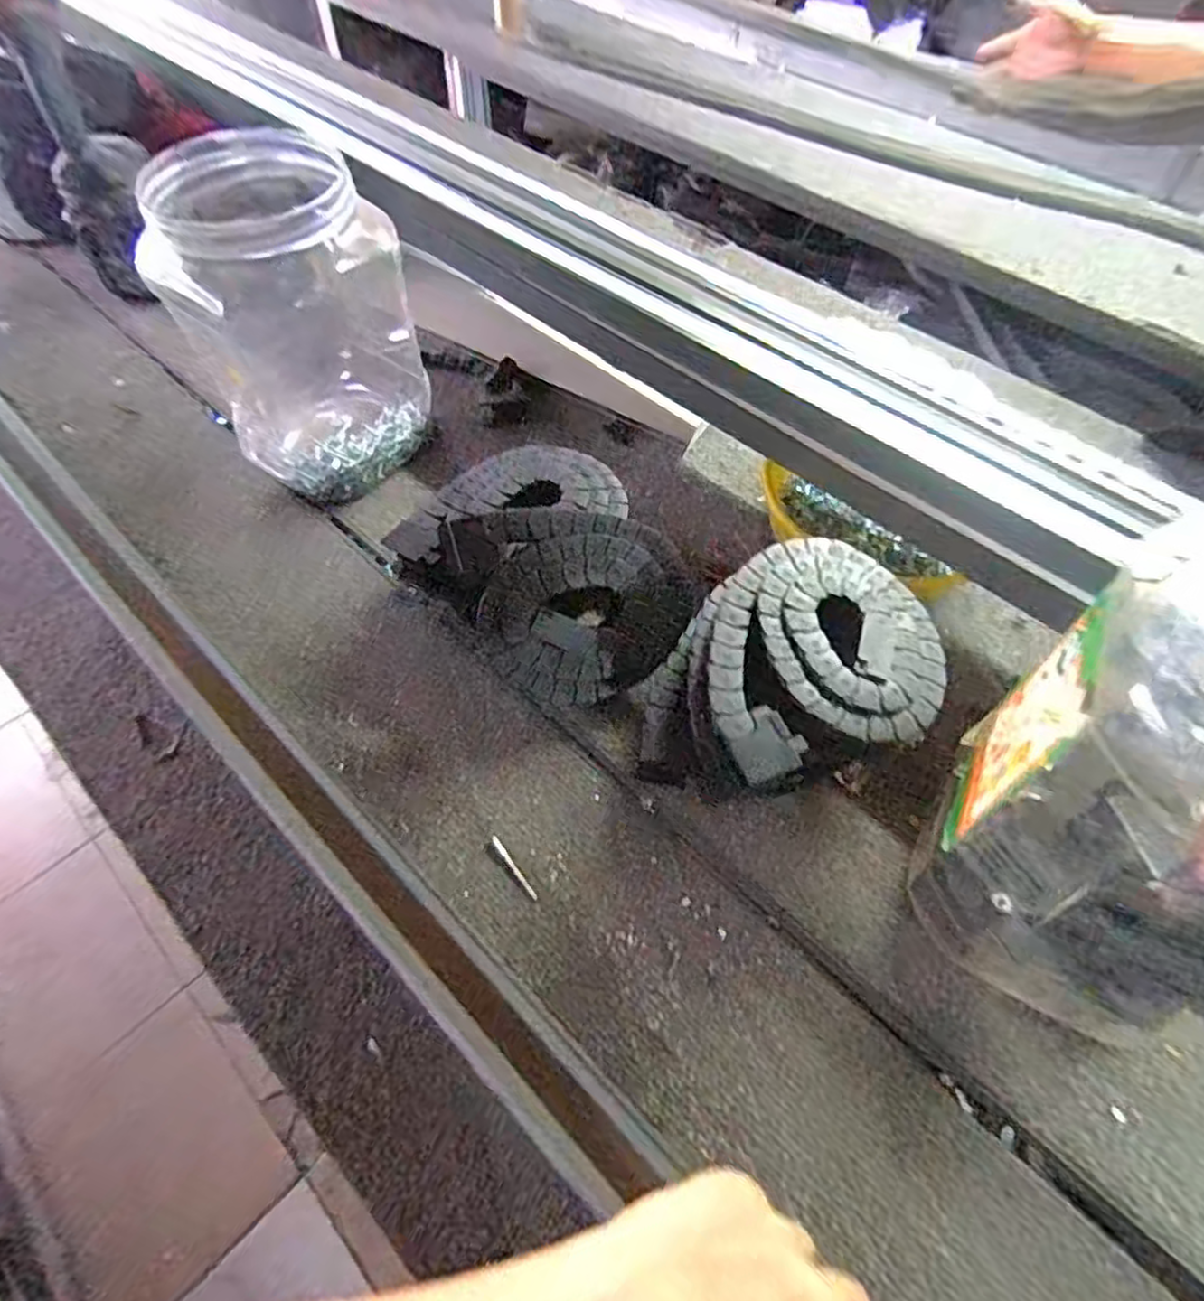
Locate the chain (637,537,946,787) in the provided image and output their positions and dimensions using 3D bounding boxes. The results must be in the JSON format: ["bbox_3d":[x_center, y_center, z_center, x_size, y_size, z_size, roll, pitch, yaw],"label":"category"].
[{"bbox_3d":[0.119,0.025,0.450,0.179,0.110,0.152,-36,64,-22],"label":"chain"}]

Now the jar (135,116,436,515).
[{"bbox_3d":[-0.248,-0.259,0.558,0.150,0.221,0.172,-39,66,-24],"label":"jar"}]

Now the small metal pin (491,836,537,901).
[{"bbox_3d":[-0.055,0.137,0.434,0.005,0.004,0.048,-32,62,-21],"label":"small metal pin"}]

